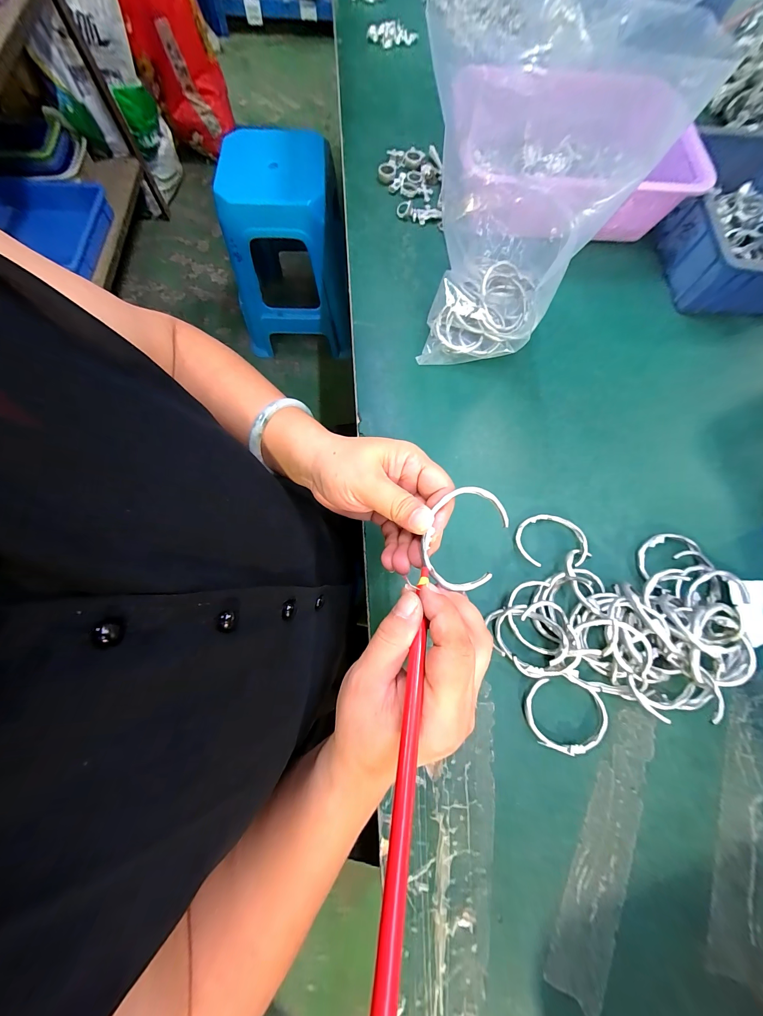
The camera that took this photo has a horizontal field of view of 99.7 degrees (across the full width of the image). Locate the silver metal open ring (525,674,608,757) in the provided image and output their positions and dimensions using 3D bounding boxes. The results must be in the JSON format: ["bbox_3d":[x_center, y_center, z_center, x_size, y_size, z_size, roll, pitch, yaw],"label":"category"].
[{"bbox_3d":[0.157,0.177,0.278,0.062,0.010,0.060,0,73,-2],"label":"silver metal open ring"}]

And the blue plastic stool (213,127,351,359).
[{"bbox_3d":[-0.299,-0.814,1.066,0.351,0.487,0.325,-2,75,-2],"label":"blue plastic stool"}]

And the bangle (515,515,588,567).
[{"bbox_3d":[0.168,0.031,0.319,0.066,0.014,0.050,0,73,-2],"label":"bangle"}]

